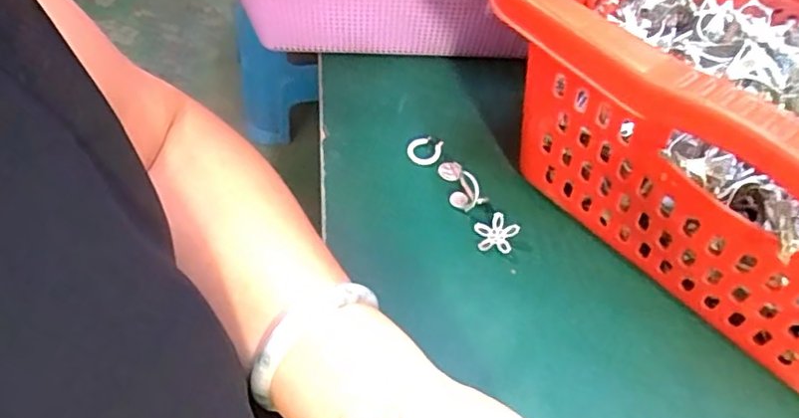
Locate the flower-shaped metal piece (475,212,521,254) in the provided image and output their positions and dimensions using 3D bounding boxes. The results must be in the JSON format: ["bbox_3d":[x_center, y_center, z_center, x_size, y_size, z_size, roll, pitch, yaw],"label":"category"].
[{"bbox_3d":[0.058,0.016,0.364,0.024,0.004,0.025,-44,64,-5],"label":"flower-shaped metal piece"}]

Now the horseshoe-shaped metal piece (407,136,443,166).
[{"bbox_3d":[0.017,-0.040,0.404,0.023,0.009,0.021,8,50,1],"label":"horseshoe-shaped metal piece"}]

